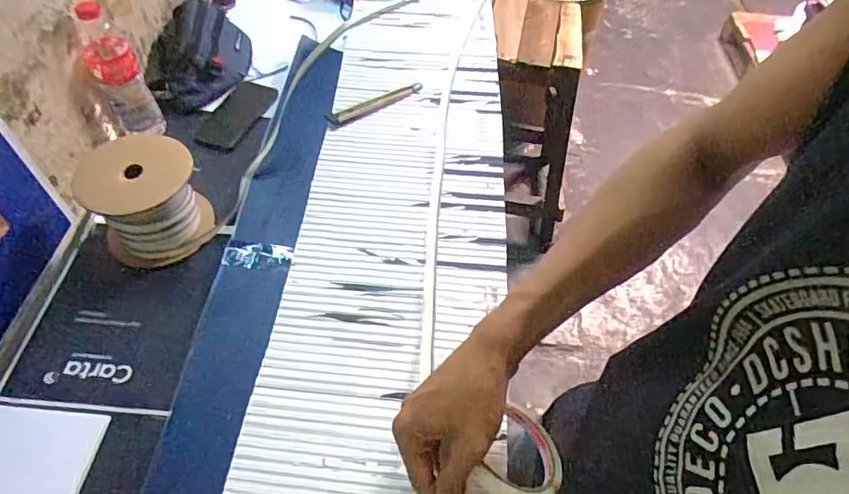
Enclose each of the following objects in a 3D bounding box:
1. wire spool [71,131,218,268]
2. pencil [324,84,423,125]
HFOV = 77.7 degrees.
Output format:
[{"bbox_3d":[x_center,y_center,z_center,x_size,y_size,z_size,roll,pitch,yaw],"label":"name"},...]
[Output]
[{"bbox_3d":[-0.380,-0.067,0.726,0.146,0.131,0.123,-30,60,-22],"label":"wire spool"},{"bbox_3d":[-0.066,-0.194,0.705,0.144,0.009,0.017,-27,59,-21],"label":"pencil"}]

